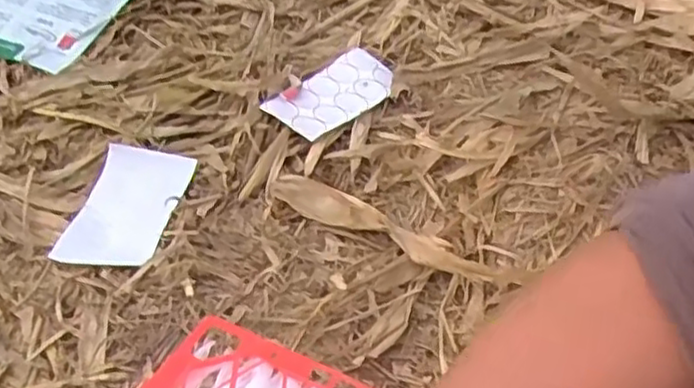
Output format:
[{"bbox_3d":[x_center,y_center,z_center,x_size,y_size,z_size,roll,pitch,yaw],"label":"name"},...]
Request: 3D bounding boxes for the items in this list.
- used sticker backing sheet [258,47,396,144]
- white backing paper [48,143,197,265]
[{"bbox_3d":[-0.016,-0.146,1.043,0.182,0.015,0.116,-34,58,-27],"label":"used sticker backing sheet"},{"bbox_3d":[-0.273,0.015,0.904,0.117,0.017,0.186,10,50,7],"label":"white backing paper"}]

